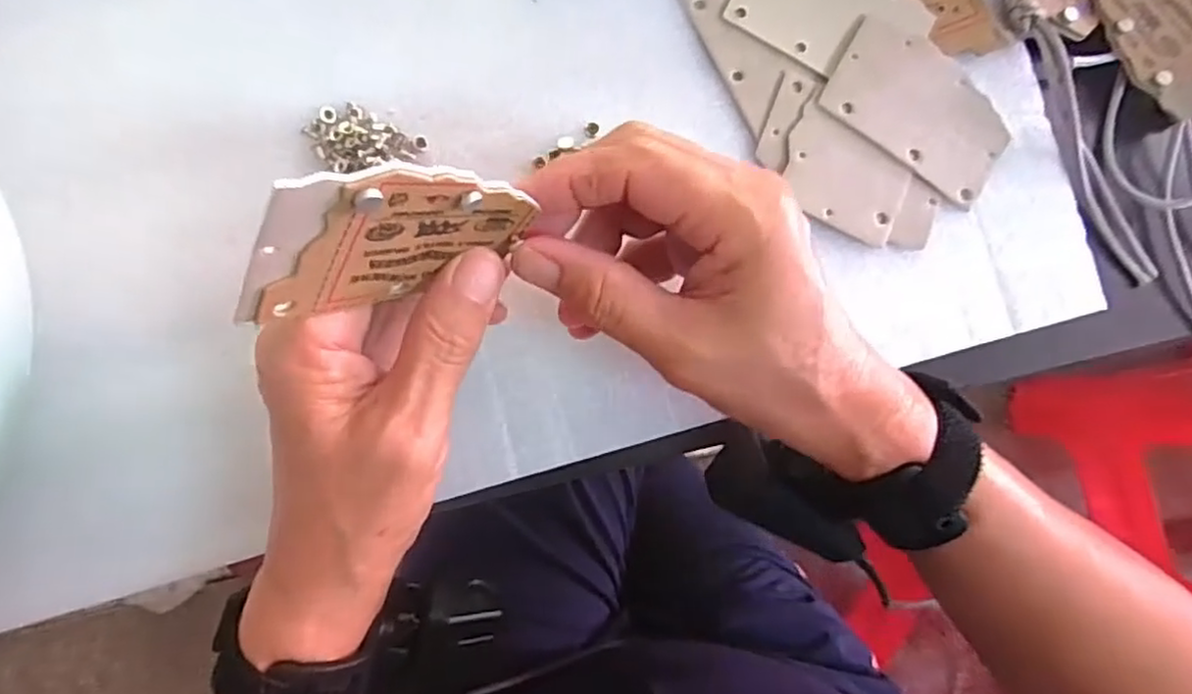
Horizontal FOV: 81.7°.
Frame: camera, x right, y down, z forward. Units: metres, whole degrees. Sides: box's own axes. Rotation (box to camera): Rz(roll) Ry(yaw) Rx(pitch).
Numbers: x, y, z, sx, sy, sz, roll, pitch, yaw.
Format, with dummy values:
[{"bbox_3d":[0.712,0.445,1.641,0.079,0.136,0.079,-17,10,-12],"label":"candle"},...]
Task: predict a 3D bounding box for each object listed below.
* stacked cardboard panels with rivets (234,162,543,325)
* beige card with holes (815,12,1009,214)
[{"bbox_3d":[-0.053,-0.029,0.192,0.080,0.053,0.004,-15,66,-43],"label":"stacked cardboard panels with rivets"},{"bbox_3d":[0.144,-0.106,0.304,0.083,0.005,0.055,32,82,-3],"label":"beige card with holes"}]

